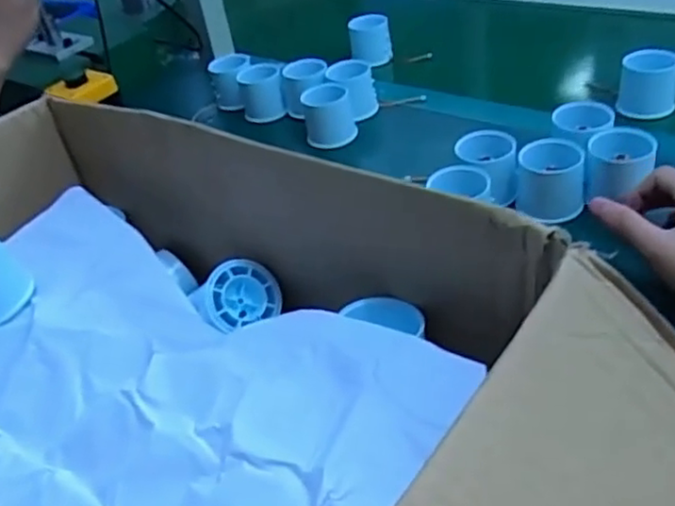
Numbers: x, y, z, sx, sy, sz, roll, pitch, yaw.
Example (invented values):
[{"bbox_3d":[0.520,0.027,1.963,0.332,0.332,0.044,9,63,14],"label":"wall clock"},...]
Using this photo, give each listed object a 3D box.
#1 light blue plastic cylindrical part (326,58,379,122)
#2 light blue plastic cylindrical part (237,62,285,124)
[{"bbox_3d":[0.015,-0.182,0.739,0.052,0.055,0.049,20,48,34],"label":"light blue plastic cylindrical part"},{"bbox_3d":[-0.089,-0.189,0.778,0.050,0.058,0.040,-7,35,-2],"label":"light blue plastic cylindrical part"}]

